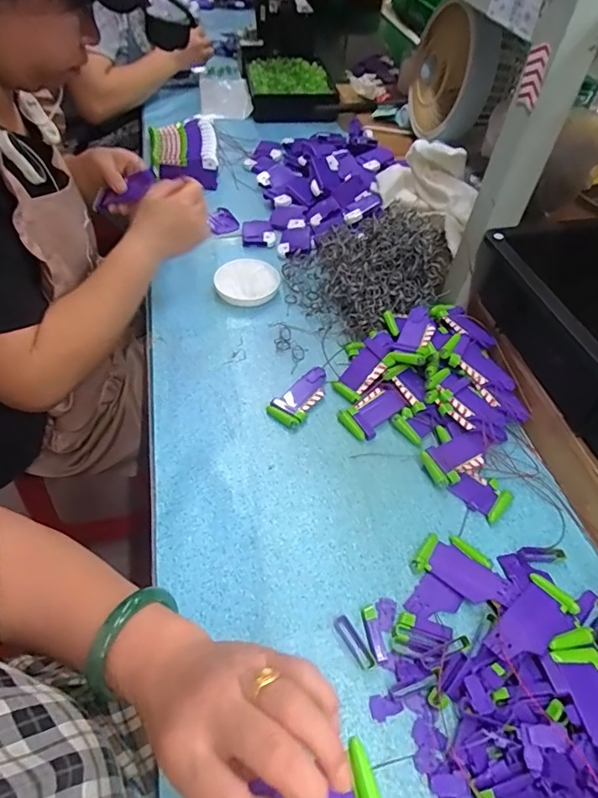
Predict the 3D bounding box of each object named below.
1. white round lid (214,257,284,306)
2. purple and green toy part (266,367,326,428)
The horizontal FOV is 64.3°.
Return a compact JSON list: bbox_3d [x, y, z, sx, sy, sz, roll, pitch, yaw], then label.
[{"bbox_3d":[-0.071,-0.173,0.690,0.088,0.018,0.099,11,51,4],"label":"white round lid"},{"bbox_3d":[0.004,-0.005,0.566,0.041,0.012,0.088,32,55,19],"label":"purple and green toy part"}]

